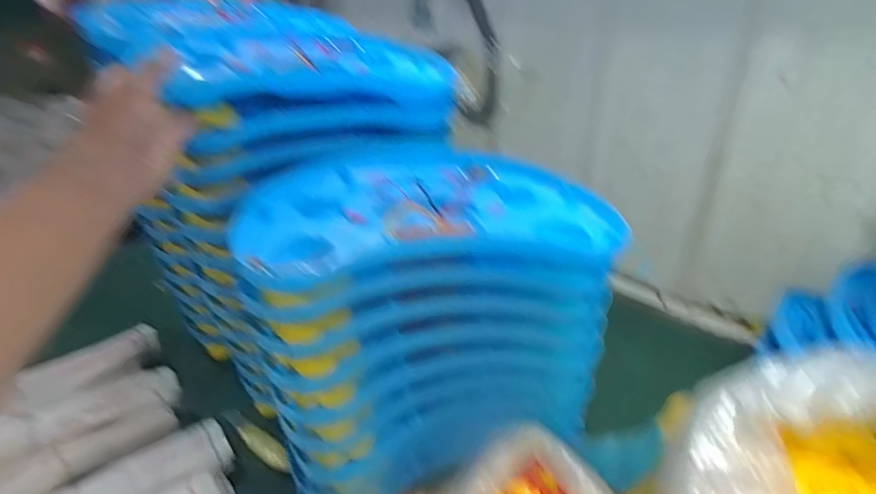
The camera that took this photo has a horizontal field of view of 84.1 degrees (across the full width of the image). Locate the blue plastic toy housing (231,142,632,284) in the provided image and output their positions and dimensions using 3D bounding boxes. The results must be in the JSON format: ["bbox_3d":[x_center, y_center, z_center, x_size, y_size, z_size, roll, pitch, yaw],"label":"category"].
[{"bbox_3d":[-0.014,-0.048,0.490,0.340,0.055,0.220,-7,26,-14],"label":"blue plastic toy housing"}]

